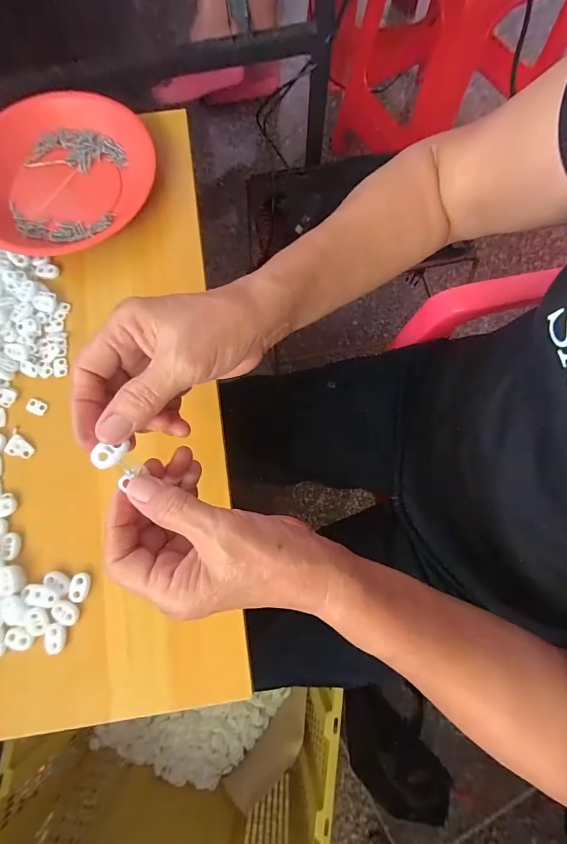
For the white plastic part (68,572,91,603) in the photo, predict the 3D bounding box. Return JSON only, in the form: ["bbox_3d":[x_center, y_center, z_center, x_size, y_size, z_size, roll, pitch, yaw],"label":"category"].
[{"bbox_3d":[-0.169,0.137,0.301,0.016,0.008,0.022,6,77,2],"label":"white plastic part"}]

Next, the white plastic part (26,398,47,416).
[{"bbox_3d":[-0.231,-0.015,0.340,0.019,0.004,0.013,21,78,5],"label":"white plastic part"}]

